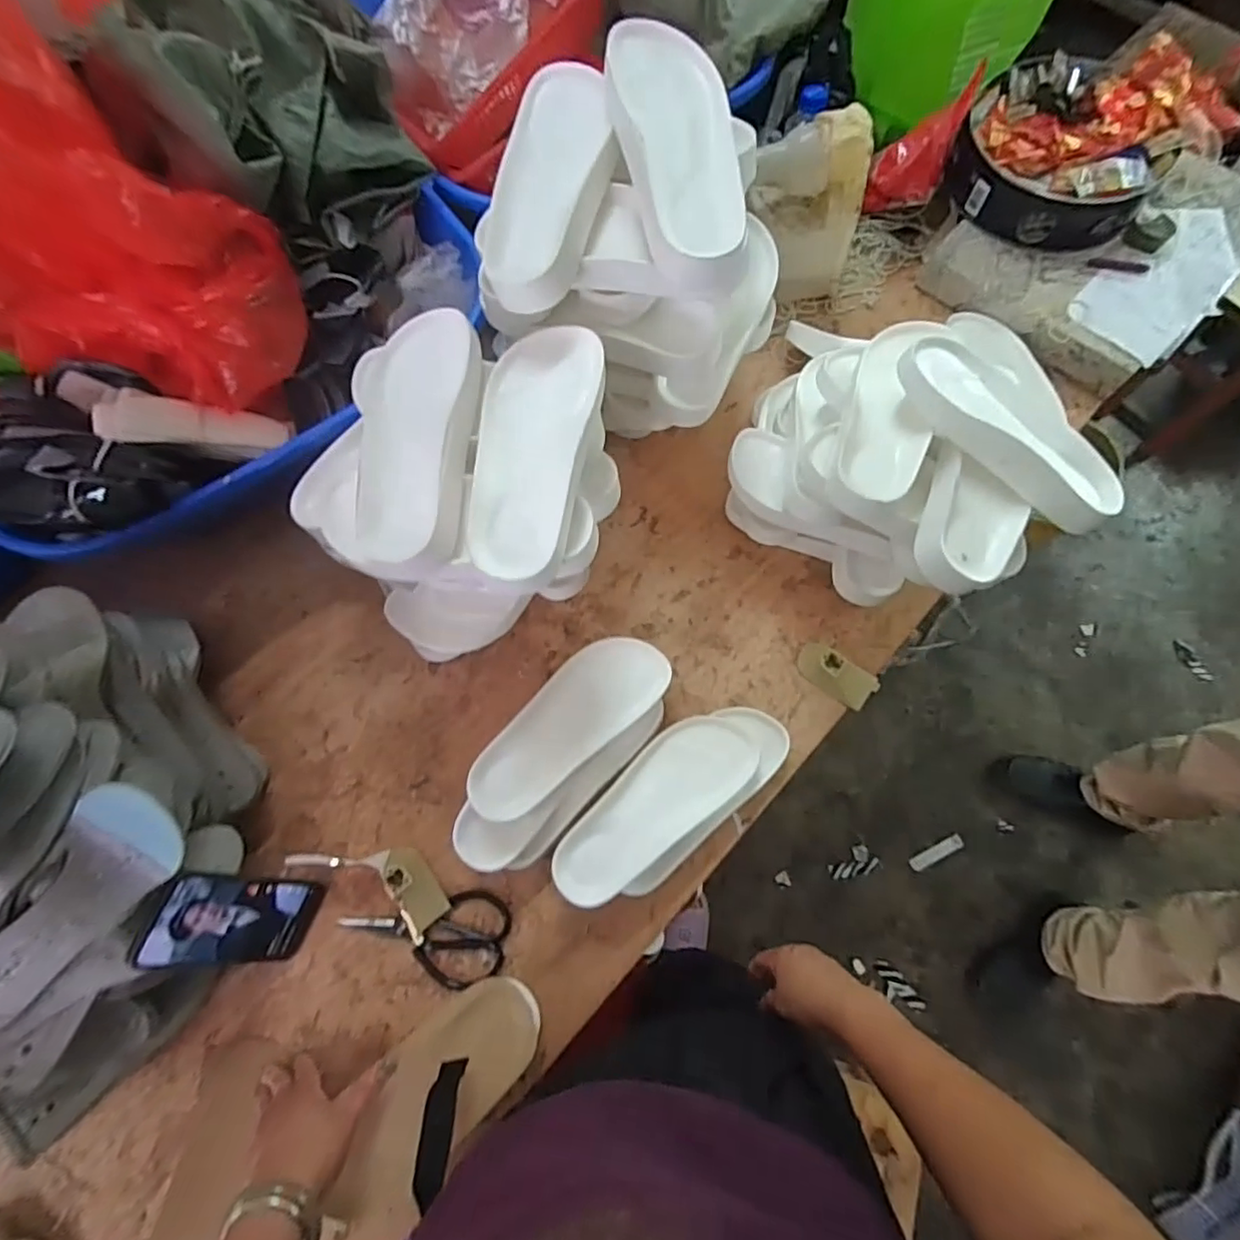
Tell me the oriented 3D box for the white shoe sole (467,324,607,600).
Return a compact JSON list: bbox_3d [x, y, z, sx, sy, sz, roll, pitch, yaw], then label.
[{"bbox_3d":[-0.076,-0.142,0.520,0.094,0.026,0.248,8,73,4],"label":"white shoe sole"}]

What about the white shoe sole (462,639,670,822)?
[{"bbox_3d":[-0.053,0.101,0.621,0.229,0.033,0.088,-40,75,-10],"label":"white shoe sole"}]

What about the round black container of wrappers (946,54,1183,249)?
[{"bbox_3d":[0.589,-0.629,0.824,0.248,0.076,0.249,-1,72,2],"label":"round black container of wrappers"}]

